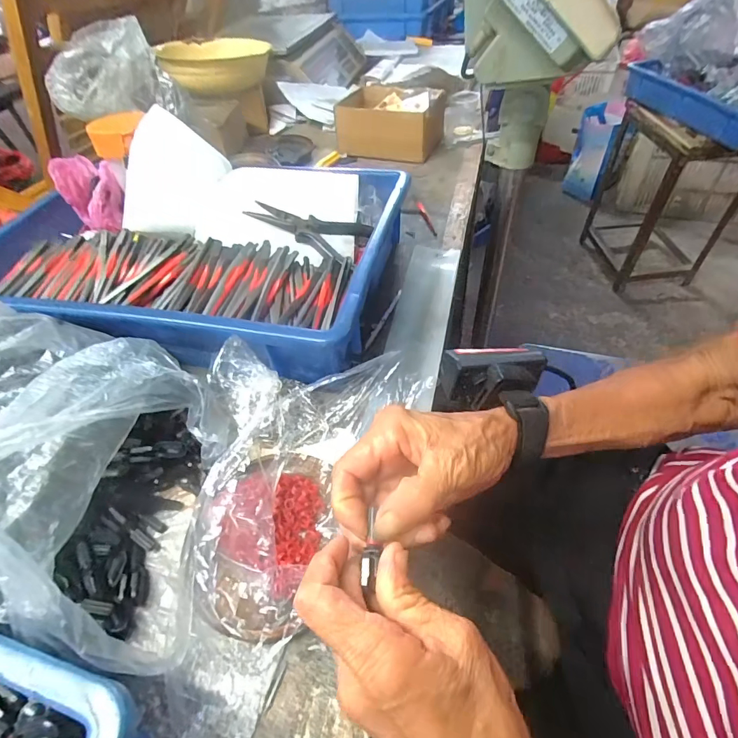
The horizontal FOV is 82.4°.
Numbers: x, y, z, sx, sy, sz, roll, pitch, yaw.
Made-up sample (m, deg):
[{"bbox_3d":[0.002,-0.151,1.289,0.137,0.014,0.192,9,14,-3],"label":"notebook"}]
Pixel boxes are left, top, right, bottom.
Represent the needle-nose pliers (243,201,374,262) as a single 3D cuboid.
[{"bbox_3d":[-0.069,-0.162,0.467,0.122,0.031,0.071,21,53,16],"label":"needle-nose pliers"}]

